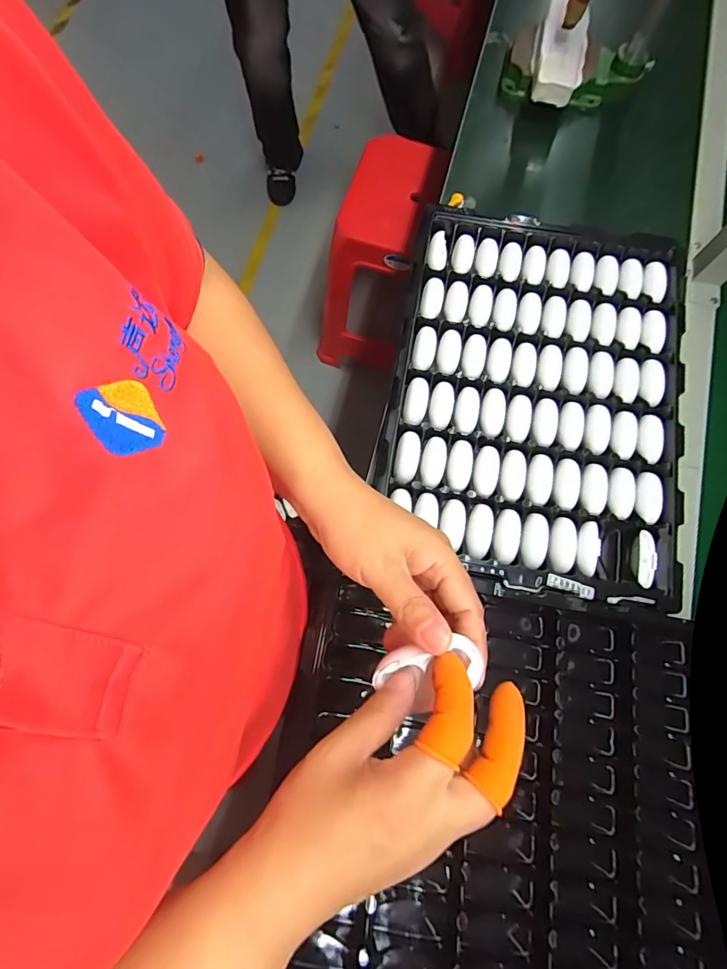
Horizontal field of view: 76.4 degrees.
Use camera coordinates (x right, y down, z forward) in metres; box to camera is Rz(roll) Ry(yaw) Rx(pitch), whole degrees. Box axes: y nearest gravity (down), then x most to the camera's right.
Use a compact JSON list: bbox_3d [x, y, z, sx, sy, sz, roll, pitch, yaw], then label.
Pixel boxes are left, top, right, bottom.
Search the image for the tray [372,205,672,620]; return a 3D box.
[{"bbox_3d":[0.201,-0.110,0.549,0.334,0.032,0.458,11,78,4],"label":"tray"}]

